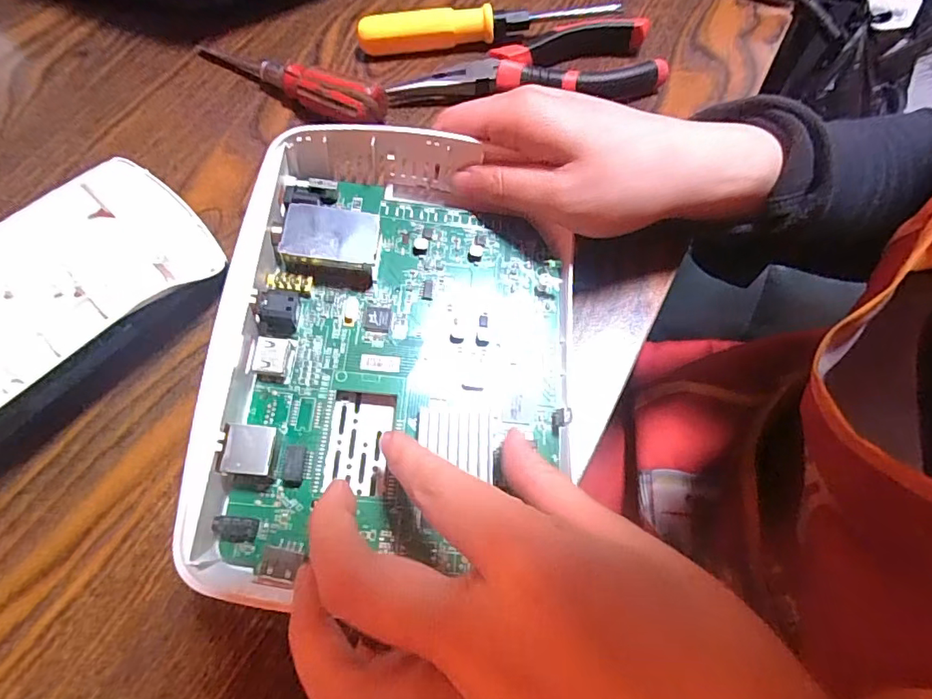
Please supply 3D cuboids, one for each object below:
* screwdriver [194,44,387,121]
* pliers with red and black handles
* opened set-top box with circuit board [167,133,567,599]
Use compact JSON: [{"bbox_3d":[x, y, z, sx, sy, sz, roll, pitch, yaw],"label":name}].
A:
[{"bbox_3d":[-0.108,-0.156,0.295,0.137,0.024,0.020,28,67,13],"label":"screwdriver"},{"bbox_3d":[0.033,-0.168,0.297,0.153,0.017,0.052,-4,64,-2],"label":"pliers with red and black handles"},{"bbox_3d":[-0.027,-0.003,0.199,0.137,0.043,0.173,5,64,3],"label":"opened set-top box with circuit board"}]

